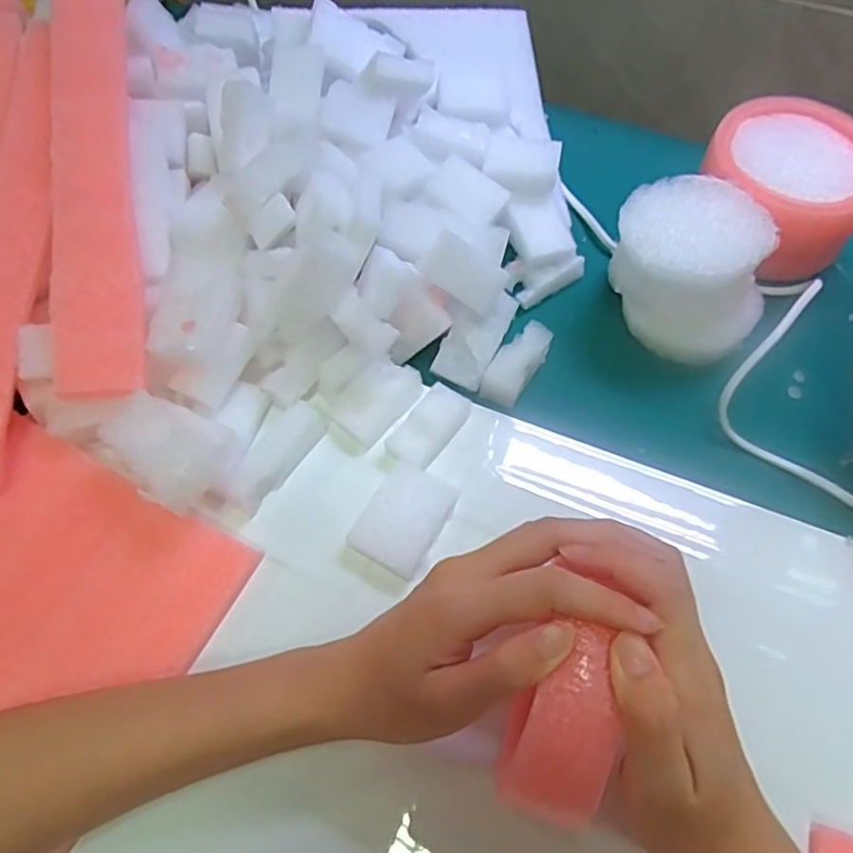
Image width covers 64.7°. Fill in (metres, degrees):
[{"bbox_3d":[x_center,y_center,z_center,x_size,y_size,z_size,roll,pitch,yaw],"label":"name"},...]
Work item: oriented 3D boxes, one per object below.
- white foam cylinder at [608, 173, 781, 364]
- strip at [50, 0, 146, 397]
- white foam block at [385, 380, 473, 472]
[{"bbox_3d":[0.149,-0.094,0.393,0.082,0.061,0.083,-1,60,2],"label":"white foam cylinder"},{"bbox_3d":[-0.188,-0.156,0.379,0.043,0.008,0.291,-5,74,-17],"label":"strip"},{"bbox_3d":[0.001,0.000,0.364,0.028,0.015,0.049,35,67,20],"label":"white foam block"}]

